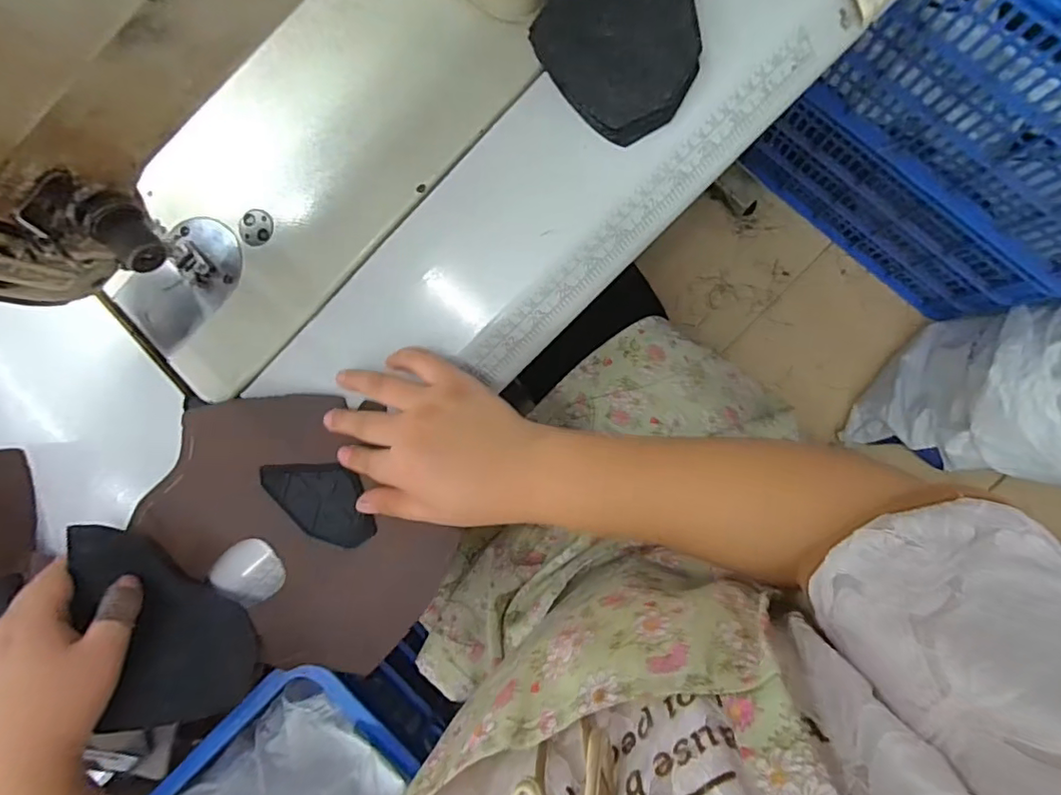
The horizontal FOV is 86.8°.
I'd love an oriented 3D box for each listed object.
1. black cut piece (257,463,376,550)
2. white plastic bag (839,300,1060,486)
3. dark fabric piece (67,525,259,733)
[{"bbox_3d":[-0.144,0.074,0.384,0.072,0.010,0.058,-3,92,8],"label":"black cut piece"},{"bbox_3d":[0.752,-0.018,0.831,0.383,0.270,0.273,5,93,8],"label":"white plastic bag"},{"bbox_3d":[-0.254,0.154,0.368,0.147,0.015,0.086,38,59,-4],"label":"dark fabric piece"}]

